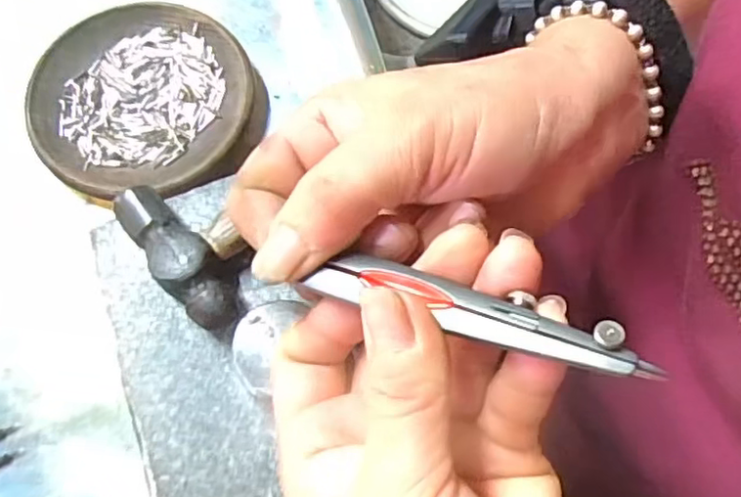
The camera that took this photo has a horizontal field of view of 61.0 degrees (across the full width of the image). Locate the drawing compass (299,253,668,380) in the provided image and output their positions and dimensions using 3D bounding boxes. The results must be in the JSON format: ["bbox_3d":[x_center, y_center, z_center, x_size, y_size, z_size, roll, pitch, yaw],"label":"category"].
[{"bbox_3d":[0.025,0.014,0.158,0.090,0.011,0.013,16,72,22],"label":"drawing compass"}]

